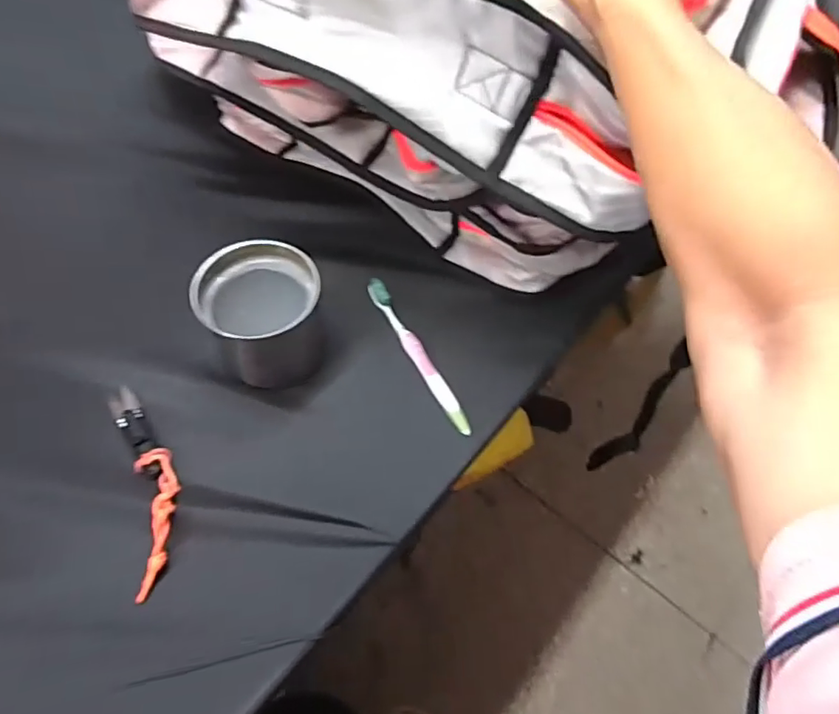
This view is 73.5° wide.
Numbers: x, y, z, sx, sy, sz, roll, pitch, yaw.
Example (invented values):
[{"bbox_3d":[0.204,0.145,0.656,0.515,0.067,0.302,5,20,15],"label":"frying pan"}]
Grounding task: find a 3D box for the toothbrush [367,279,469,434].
[{"bbox_3d":[-0.003,-0.005,0.544,0.018,0.010,0.190,-24,63,-16],"label":"toothbrush"}]

